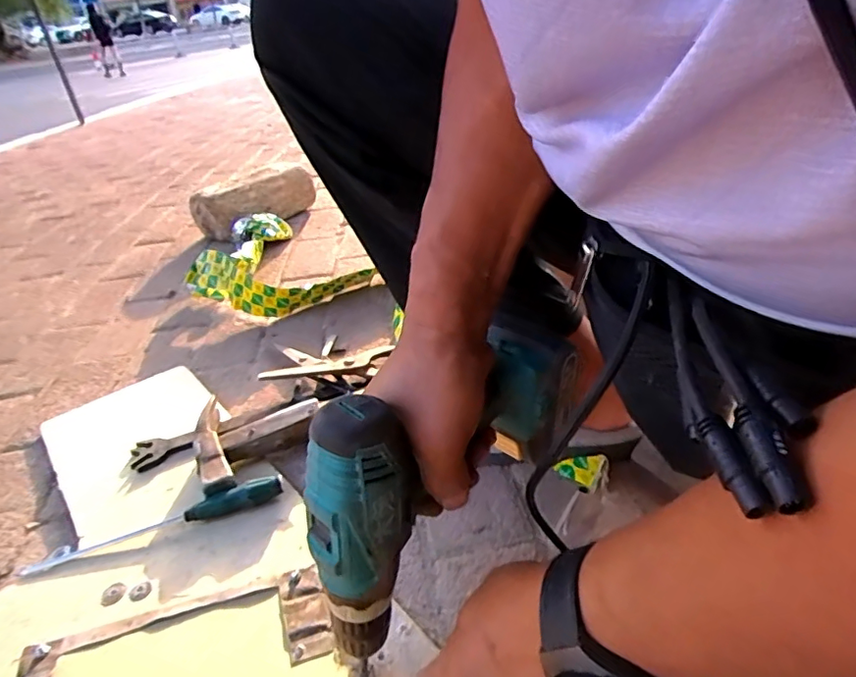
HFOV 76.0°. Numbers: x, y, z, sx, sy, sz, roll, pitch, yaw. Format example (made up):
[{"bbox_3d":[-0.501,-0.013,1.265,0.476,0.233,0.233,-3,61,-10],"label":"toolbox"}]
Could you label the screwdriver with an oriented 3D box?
[{"bbox_3d":[-0.267,0.177,0.535,0.245,0.024,0.024,-12,32,-9],"label":"screwdriver"}]

